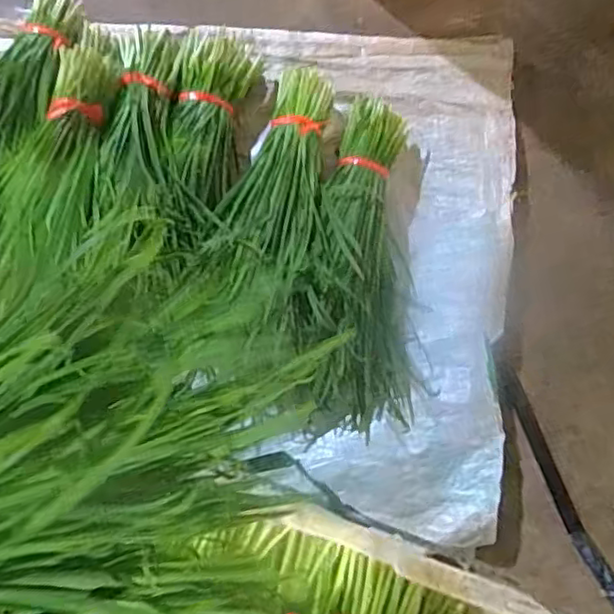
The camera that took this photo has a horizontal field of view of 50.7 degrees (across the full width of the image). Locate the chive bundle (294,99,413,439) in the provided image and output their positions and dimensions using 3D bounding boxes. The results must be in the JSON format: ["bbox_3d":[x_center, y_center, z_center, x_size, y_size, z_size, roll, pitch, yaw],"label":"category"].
[{"bbox_3d":[0.066,-0.068,0.974,0.191,0.083,0.492,1,77,2],"label":"chive bundle"}]

